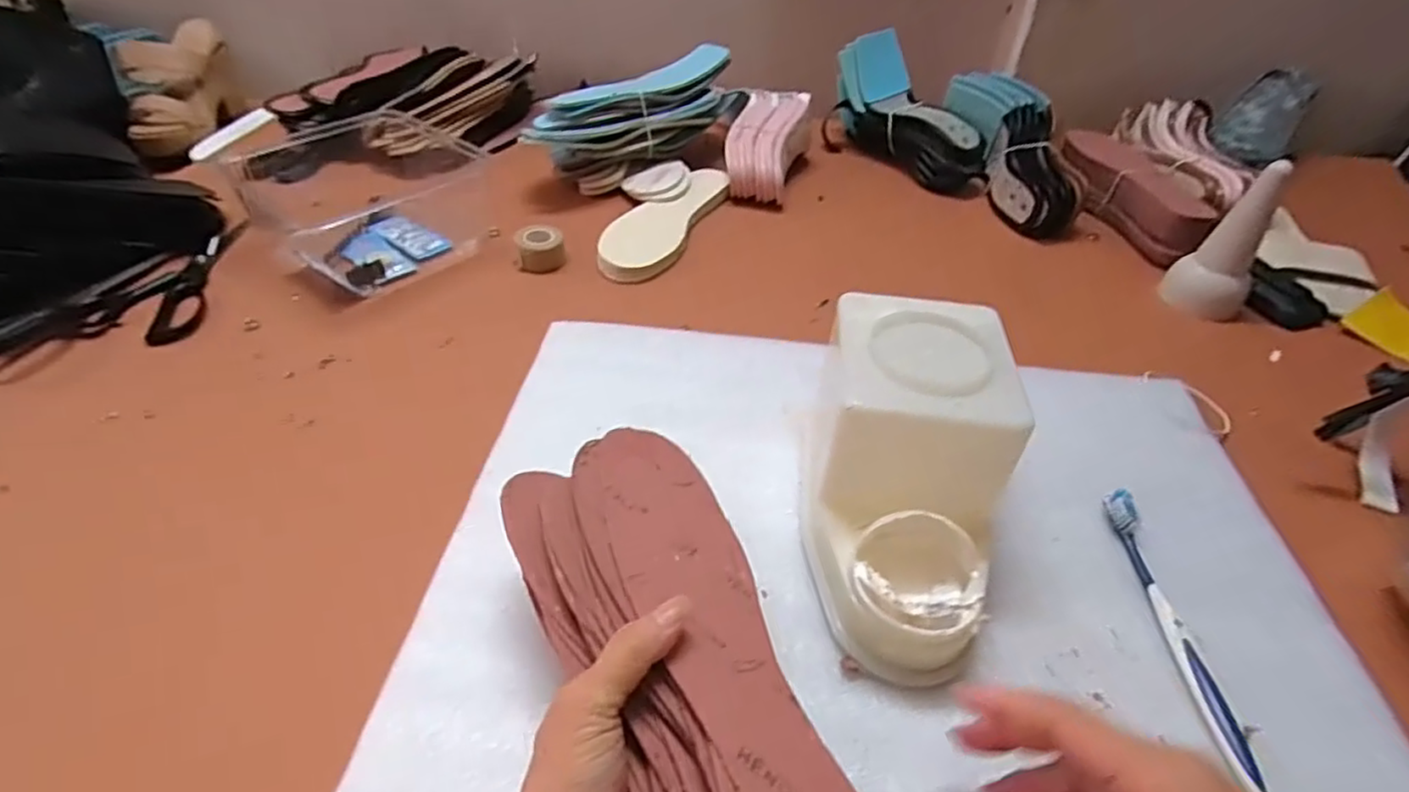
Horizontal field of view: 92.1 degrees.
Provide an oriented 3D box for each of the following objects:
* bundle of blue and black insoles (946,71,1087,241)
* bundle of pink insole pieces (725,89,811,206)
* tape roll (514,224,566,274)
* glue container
[{"bbox_3d":[0.382,-0.290,0.814,0.117,0.073,0.255,-4,62,-9],"label":"bundle of blue and black insoles"},{"bbox_3d":[0.076,-0.306,0.824,0.084,0.057,0.178,15,63,12],"label":"bundle of pink insole pieces"},{"bbox_3d":[-0.161,-0.147,0.671,0.045,0.030,0.045,2,41,-2],"label":"tape roll"},{"bbox_3d":[0.118,0.044,0.397,0.110,0.120,0.197,8,41,5],"label":"glue container"}]

